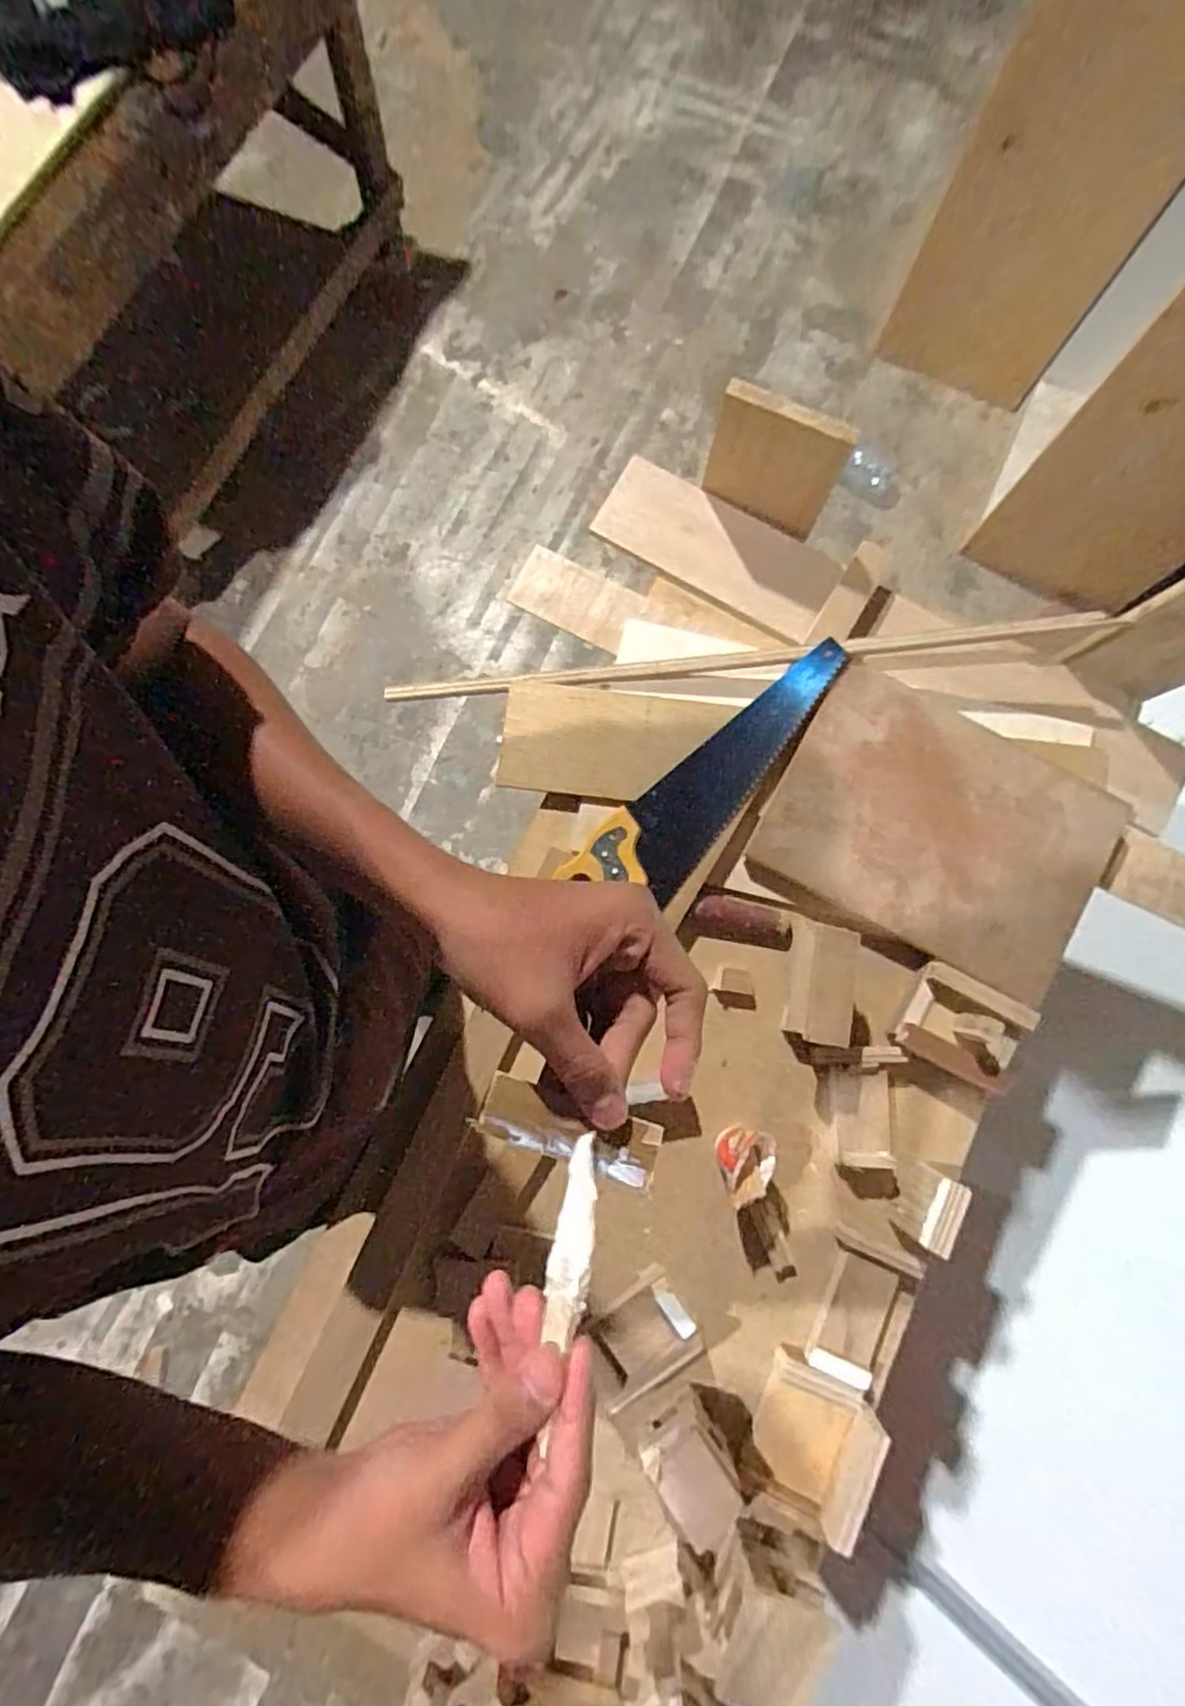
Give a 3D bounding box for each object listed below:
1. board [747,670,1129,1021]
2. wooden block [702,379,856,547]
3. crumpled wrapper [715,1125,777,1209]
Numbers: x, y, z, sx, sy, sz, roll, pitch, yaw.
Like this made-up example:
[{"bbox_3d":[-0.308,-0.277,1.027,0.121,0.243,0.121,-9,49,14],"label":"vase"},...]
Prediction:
[{"bbox_3d":[0.347,-0.020,0.689,0.316,0.015,0.232,29,88,4],"label":"board"},{"bbox_3d":[0.178,-0.384,0.675,0.126,0.137,0.015,23,79,4],"label":"wooden block"},{"bbox_3d":[0.139,0.282,0.630,0.062,0.080,0.043,-40,82,-8],"label":"crumpled wrapper"}]

